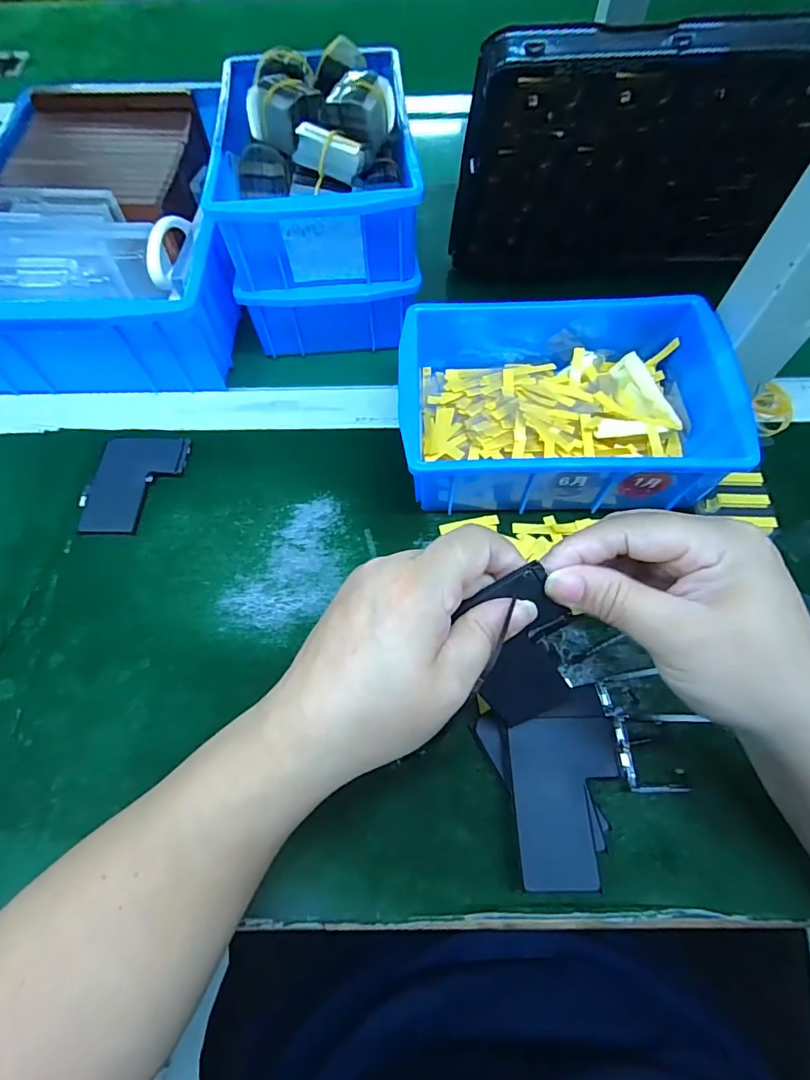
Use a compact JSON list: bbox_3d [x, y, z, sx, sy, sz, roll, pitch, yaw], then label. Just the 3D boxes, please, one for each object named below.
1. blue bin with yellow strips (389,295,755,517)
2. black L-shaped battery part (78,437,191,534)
[{"bbox_3d":[0.099,-0.093,0.335,0.202,0.068,0.147,1,63,1],"label":"blue bin with yellow strips"},{"bbox_3d":[-0.188,-0.040,0.346,0.059,0.007,0.079,4,63,3],"label":"black L-shaped battery part"}]

